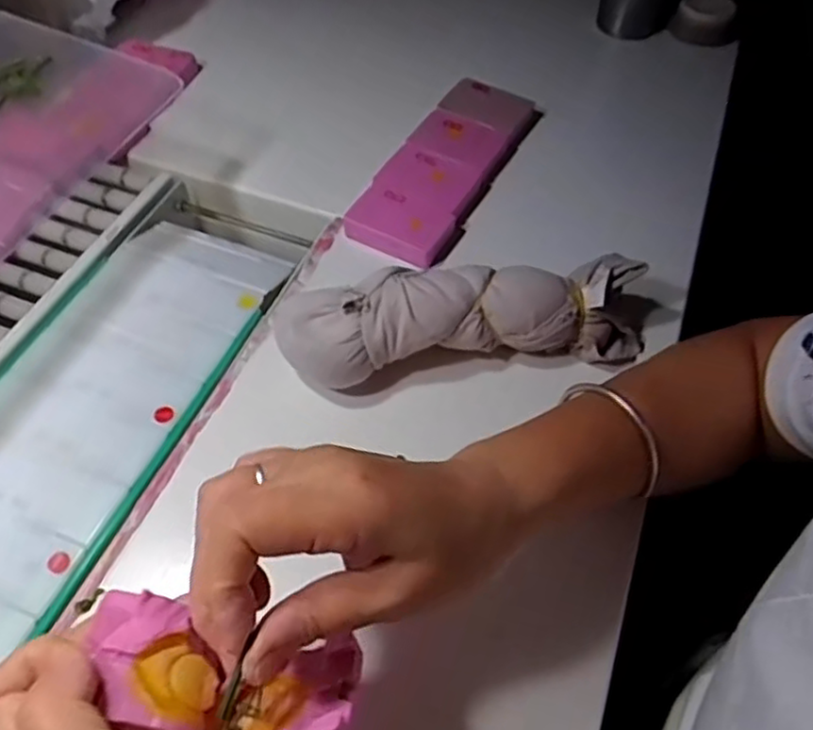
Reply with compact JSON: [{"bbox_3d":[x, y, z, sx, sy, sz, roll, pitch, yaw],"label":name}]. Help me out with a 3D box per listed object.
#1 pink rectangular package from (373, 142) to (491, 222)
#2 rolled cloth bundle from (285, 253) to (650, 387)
[{"bbox_3d":[0.020,-0.141,0.537,0.070,0.025,0.063,22,56,15],"label":"pink rectangular package"},{"bbox_3d":[0.036,-0.028,0.423,0.219,0.051,0.051,-9,54,-7],"label":"rolled cloth bundle"}]

